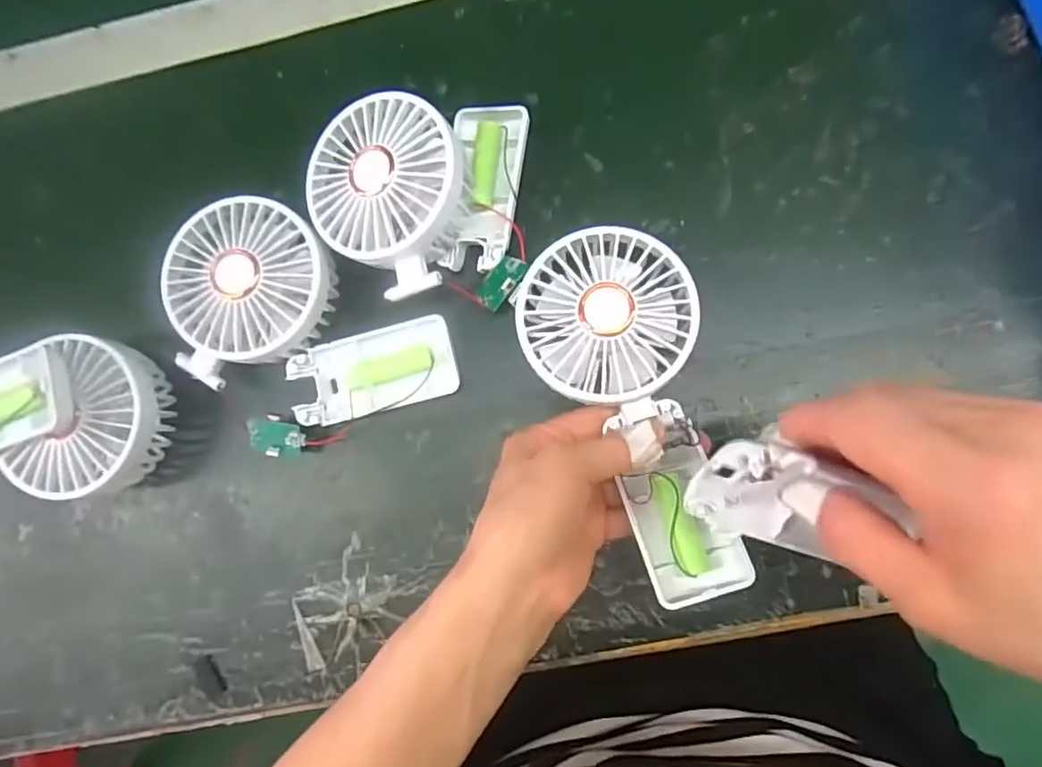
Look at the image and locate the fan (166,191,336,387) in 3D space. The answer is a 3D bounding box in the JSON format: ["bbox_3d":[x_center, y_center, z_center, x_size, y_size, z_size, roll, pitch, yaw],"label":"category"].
[{"bbox_3d":[-0.147,-0.051,0.336,0.092,0.045,0.095,-9,83,5],"label":"fan"}]

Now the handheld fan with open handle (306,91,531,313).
[{"bbox_3d":[-0.054,-0.099,0.328,0.111,0.057,0.115,-2,84,6],"label":"handheld fan with open handle"}]

